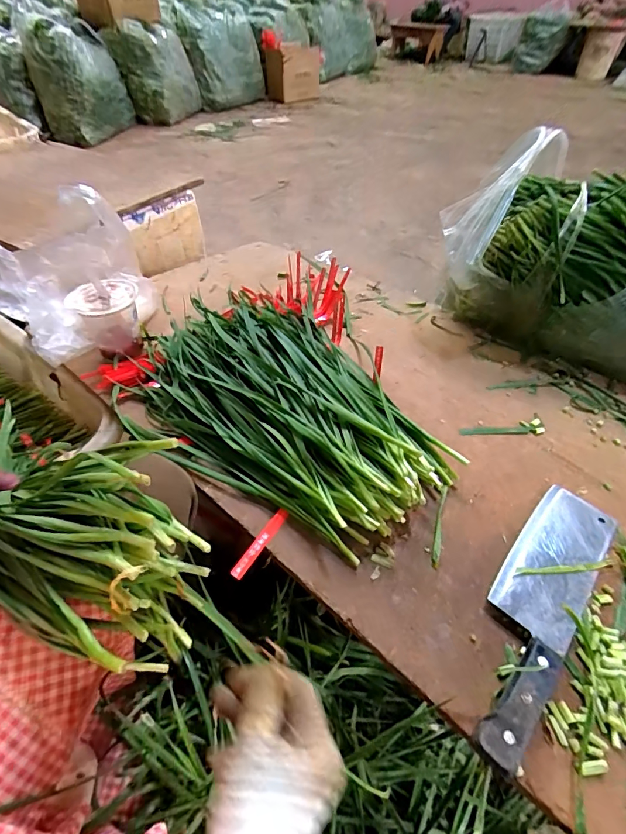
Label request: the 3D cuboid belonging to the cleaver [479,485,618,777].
[{"bbox_3d":[0.201,0.158,0.366,0.071,0.018,0.270,31,55,26],"label":"cleaver"}]

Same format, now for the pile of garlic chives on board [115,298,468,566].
[{"bbox_3d":[-0.043,-0.032,0.507,0.290,0.073,0.428,-36,57,-28],"label":"pile of garlic chives on board"}]

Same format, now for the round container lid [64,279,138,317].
[{"bbox_3d":[-0.276,-0.160,0.552,0.068,0.019,0.077,10,49,10],"label":"round container lid"}]

